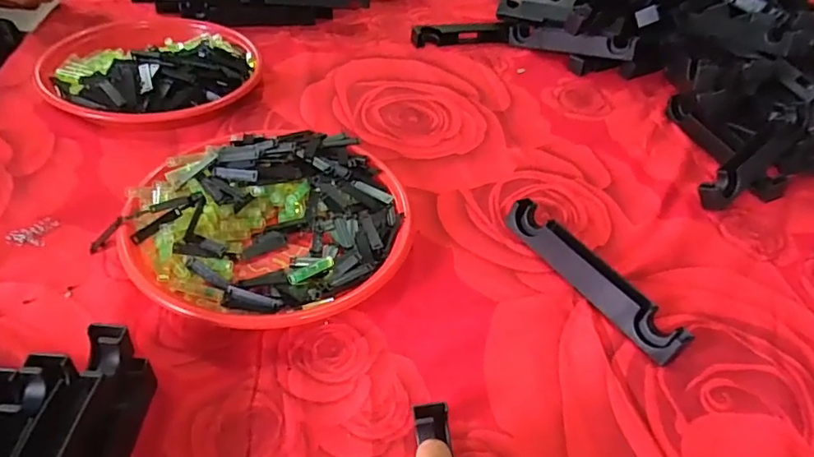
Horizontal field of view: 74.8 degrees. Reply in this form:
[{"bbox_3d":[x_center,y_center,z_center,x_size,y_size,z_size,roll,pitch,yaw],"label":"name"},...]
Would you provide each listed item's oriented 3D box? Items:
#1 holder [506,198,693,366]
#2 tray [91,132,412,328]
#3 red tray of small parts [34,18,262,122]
[{"bbox_3d":[0.167,0.041,0.490,0.026,0.031,0.195,-22,52,-28],"label":"holder"},{"bbox_3d":[-0.126,-0.011,0.493,0.247,0.046,0.210,-4,45,-13],"label":"tray"},{"bbox_3d":[-0.312,-0.197,0.652,0.246,0.053,0.199,-5,45,-14],"label":"red tray of small parts"}]

